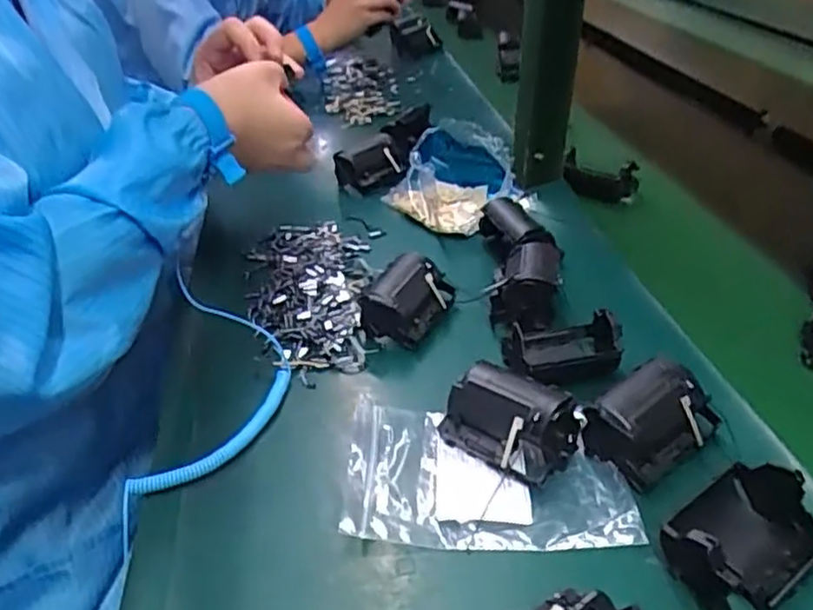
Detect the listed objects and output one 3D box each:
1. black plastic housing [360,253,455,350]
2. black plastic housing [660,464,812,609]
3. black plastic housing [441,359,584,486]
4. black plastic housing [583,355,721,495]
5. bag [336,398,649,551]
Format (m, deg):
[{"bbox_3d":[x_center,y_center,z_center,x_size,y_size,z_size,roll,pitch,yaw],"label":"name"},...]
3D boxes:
[{"bbox_3d":[0.001,-0.005,0.499,0.046,0.044,0.070,14,36,21],"label":"black plastic housing"},{"bbox_3d":[0.161,0.110,0.322,0.073,0.038,0.052,-24,40,-30],"label":"black plastic housing"},{"bbox_3d":[0.059,0.066,0.392,0.068,0.040,0.045,22,40,31],"label":"black plastic housing"},{"bbox_3d":[0.139,0.066,0.388,0.065,0.040,0.045,-24,40,-31],"label":"black plastic housing"},{"bbox_3d":[0.045,0.094,0.381,0.153,0.013,0.096,3,34,6],"label":"bag"}]

